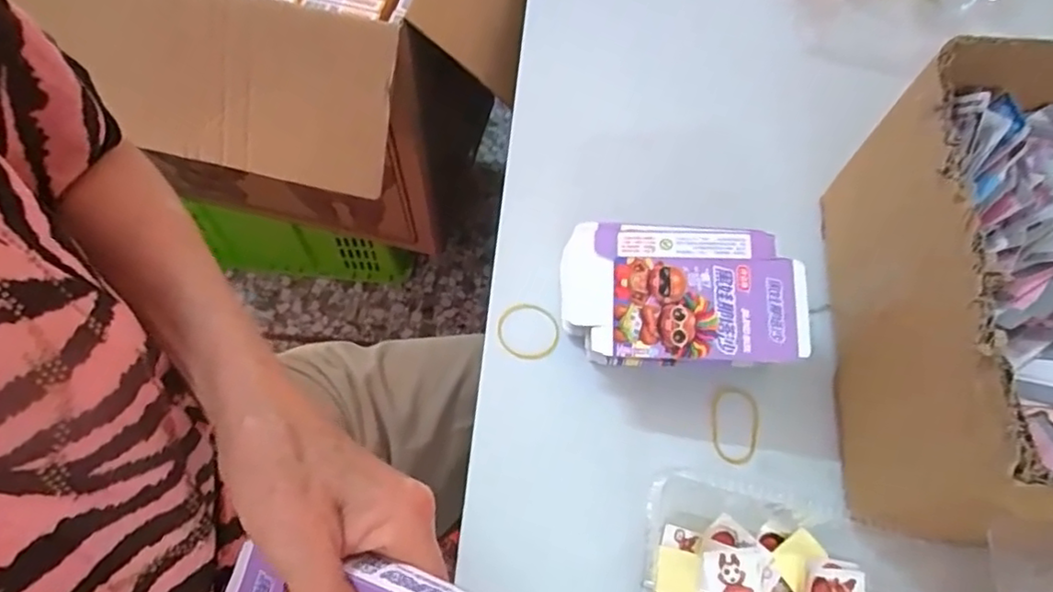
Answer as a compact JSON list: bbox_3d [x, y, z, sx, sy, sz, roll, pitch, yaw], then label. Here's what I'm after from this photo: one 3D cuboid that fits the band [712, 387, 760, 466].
[{"bbox_3d":[0.142,0.088,0.426,0.033,0.005,0.053,12,67,7],"label":"band"}]

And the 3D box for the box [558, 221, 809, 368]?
[{"bbox_3d":[0.102,0.003,0.424,0.153,0.058,0.090,3,77,8],"label":"box"}]

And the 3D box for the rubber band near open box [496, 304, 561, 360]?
[{"bbox_3d":[0.001,0.026,0.445,0.045,0.004,0.040,23,72,10],"label":"rubber band near open box"}]

